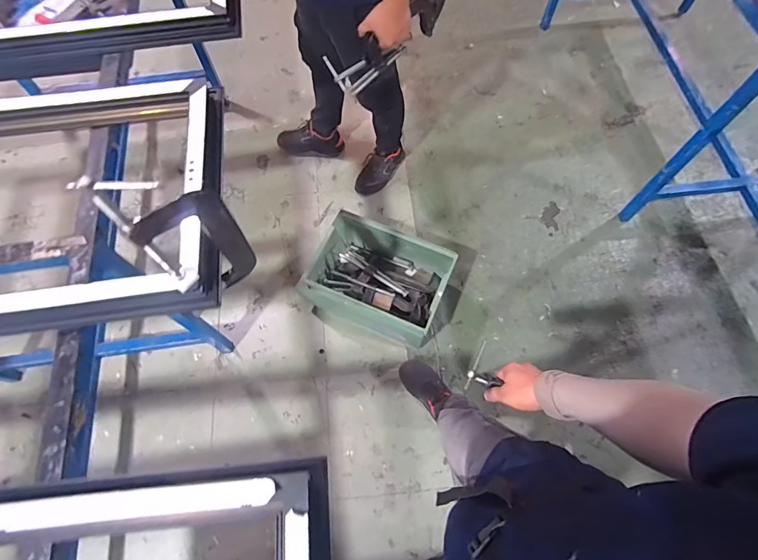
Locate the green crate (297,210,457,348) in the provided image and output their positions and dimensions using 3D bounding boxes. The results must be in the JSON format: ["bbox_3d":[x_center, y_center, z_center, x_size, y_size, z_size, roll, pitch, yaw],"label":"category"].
[{"bbox_3d":[-0.008,0.006,1.536,0.506,0.234,0.333,22,69,10],"label":"green crate"}]

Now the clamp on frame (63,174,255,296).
[{"bbox_3d":[-0.288,-0.066,0.641,0.137,0.355,0.052,-37,71,-14],"label":"clamp on frame"}]

